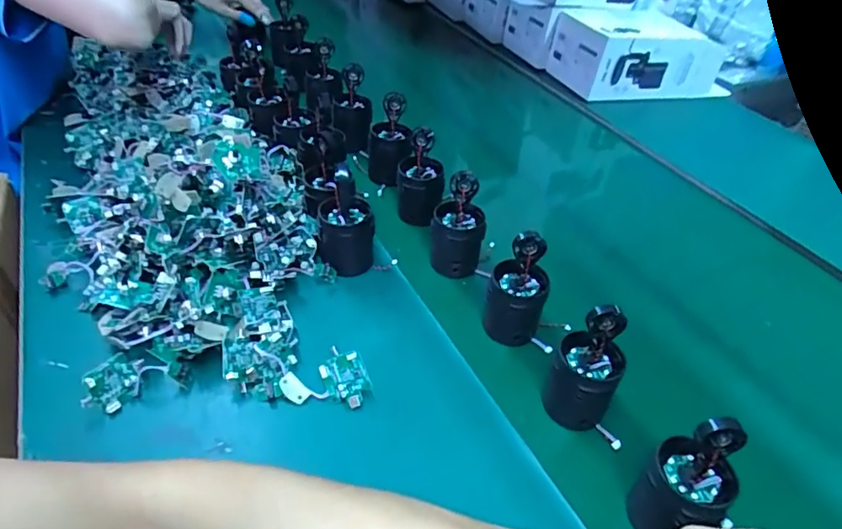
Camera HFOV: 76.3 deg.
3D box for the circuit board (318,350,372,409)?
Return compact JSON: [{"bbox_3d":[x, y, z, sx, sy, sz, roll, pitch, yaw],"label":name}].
[{"bbox_3d":[-0.062,0.098,0.449,0.036,0.004,0.044,-21,89,-2],"label":"circuit board"}]

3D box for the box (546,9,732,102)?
[{"bbox_3d":[0.429,-0.408,1.035,0.322,0.119,0.168,-13,45,-21],"label":"box"}]

